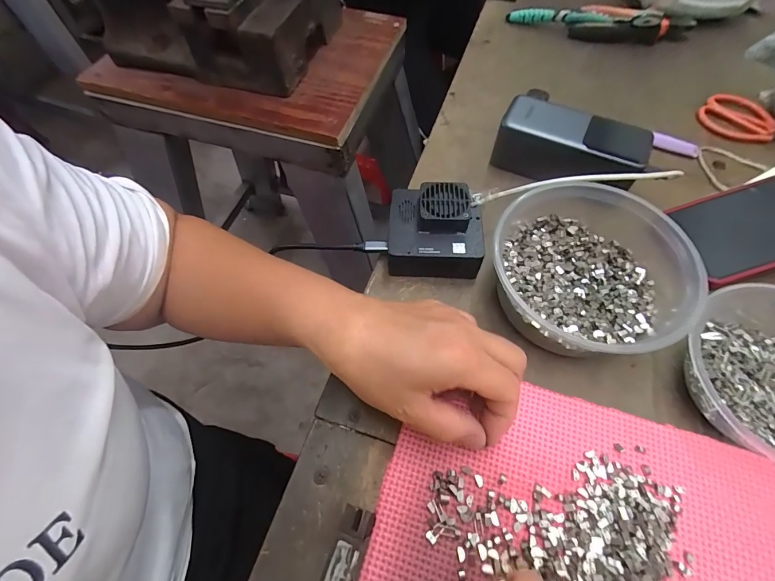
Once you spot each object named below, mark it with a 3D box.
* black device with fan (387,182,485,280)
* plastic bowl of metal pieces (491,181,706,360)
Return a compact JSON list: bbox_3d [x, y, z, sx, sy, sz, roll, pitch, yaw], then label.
[{"bbox_3d":[0.040,-0.050,0.318,0.079,0.049,0.070,4,62,5],"label":"black device with fan"},{"bbox_3d":[0.148,-0.016,0.285,0.134,0.059,0.136,23,65,14],"label":"plastic bowl of metal pieces"}]

